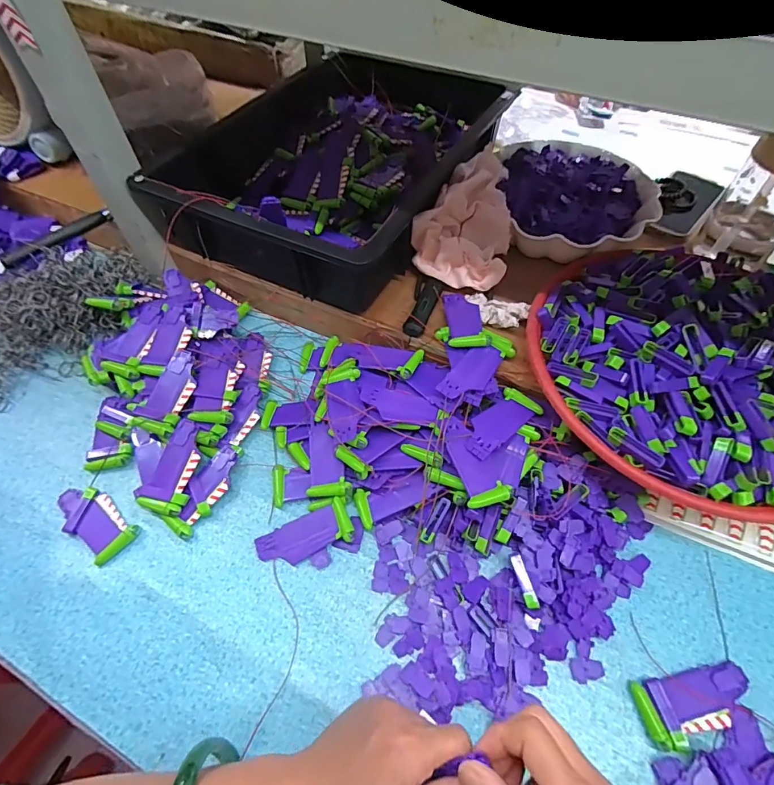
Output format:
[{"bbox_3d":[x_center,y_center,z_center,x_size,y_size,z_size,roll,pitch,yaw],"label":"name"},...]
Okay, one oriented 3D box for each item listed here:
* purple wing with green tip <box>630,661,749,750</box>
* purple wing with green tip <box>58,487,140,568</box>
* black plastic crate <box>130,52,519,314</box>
[{"bbox_3d":[0.240,0.241,0.336,0.088,0.013,0.041,-9,58,-5],"label":"purple wing with green tip"},{"bbox_3d":[-0.283,0.123,0.419,0.087,0.010,0.041,32,64,19],"label":"purple wing with green tip"},{"bbox_3d":[-0.050,-0.315,0.571,0.314,0.085,0.443,22,59,14],"label":"black plastic crate"}]

